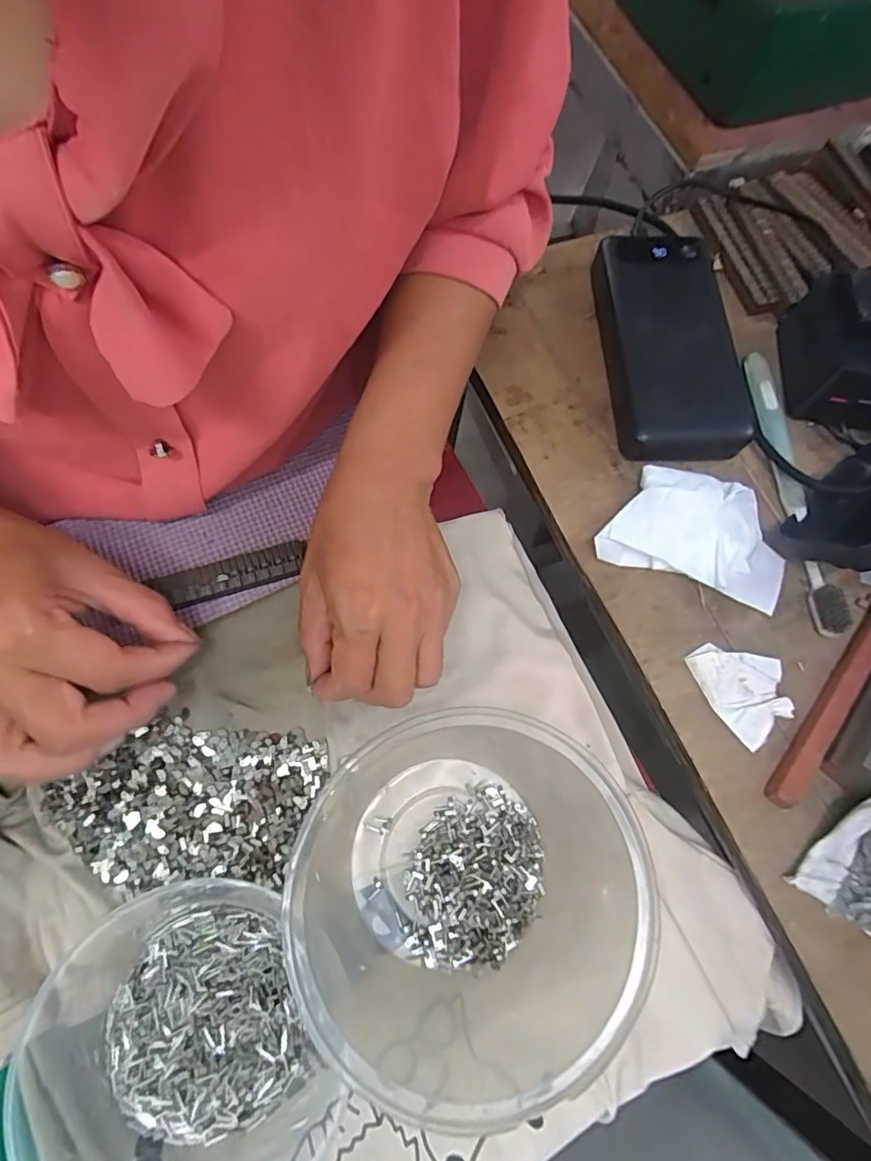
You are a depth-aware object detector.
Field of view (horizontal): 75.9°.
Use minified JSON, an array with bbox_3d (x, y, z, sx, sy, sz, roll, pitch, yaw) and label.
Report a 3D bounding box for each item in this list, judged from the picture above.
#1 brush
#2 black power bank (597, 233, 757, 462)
[{"bbox_3d":[0.209,-0.058,0.329,0.018,0.010,0.181,-3,72,-2],"label":"brush"},{"bbox_3d":[0.148,-0.149,0.342,0.079,0.033,0.159,0,71,-5],"label":"black power bank"}]

